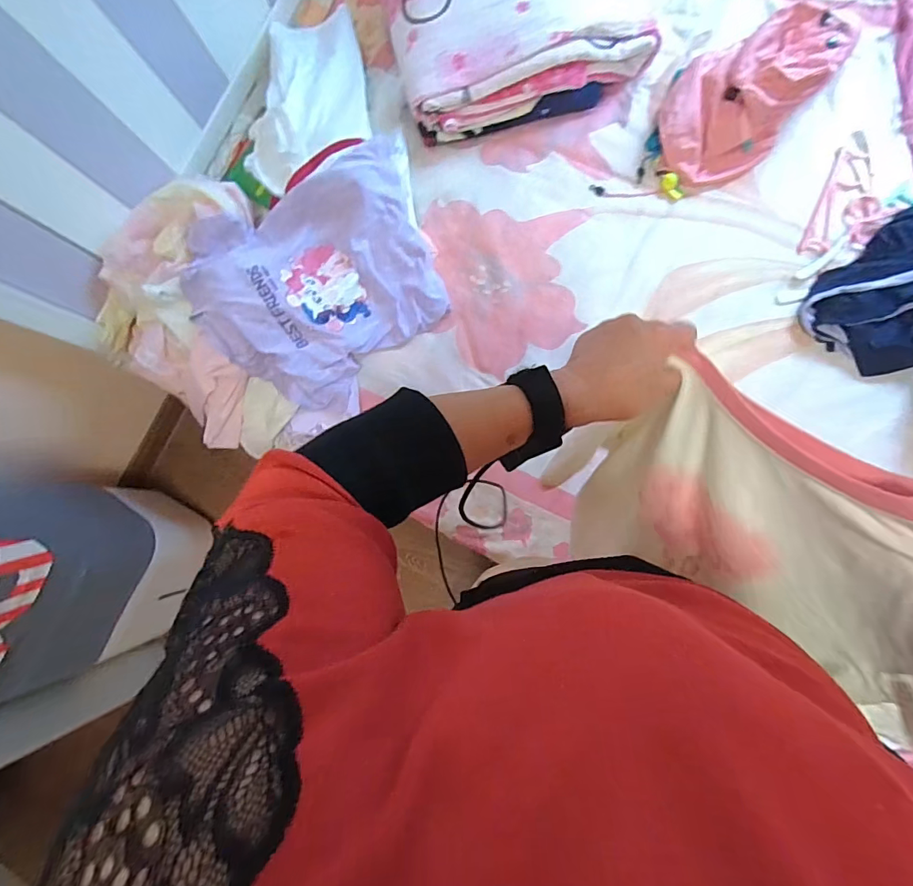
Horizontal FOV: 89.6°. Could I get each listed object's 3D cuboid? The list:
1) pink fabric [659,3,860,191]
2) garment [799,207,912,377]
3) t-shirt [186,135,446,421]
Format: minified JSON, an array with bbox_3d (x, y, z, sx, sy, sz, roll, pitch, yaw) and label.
[{"bbox_3d":[0.529,-0.658,0.865,0.218,0.117,0.311,42,90,10],"label":"pink fabric"},{"bbox_3d":[0.792,-0.283,0.820,0.216,0.046,0.319,39,90,10],"label":"garment"},{"bbox_3d":[-0.270,-0.300,0.920,0.486,0.122,0.460,-23,81,5],"label":"t-shirt"}]

